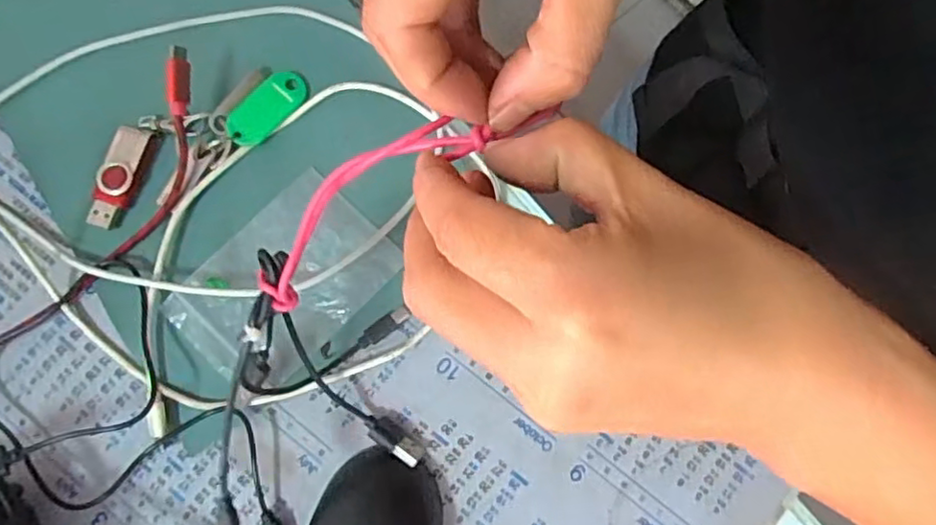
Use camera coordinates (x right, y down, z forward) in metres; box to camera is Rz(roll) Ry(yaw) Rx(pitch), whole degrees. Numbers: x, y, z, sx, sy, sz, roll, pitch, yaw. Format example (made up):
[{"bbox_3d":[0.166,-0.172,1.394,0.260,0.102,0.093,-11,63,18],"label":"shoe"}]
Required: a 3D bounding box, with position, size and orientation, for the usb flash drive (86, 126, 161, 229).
[{"bbox_3d":[-0.173,-0.043,0.325,0.019,0.008,0.052,19,79,4],"label":"usb flash drive"}]

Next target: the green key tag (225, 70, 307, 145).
[{"bbox_3d":[-0.103,-0.080,0.334,0.021,0.004,0.046,43,79,-3],"label":"green key tag"}]

